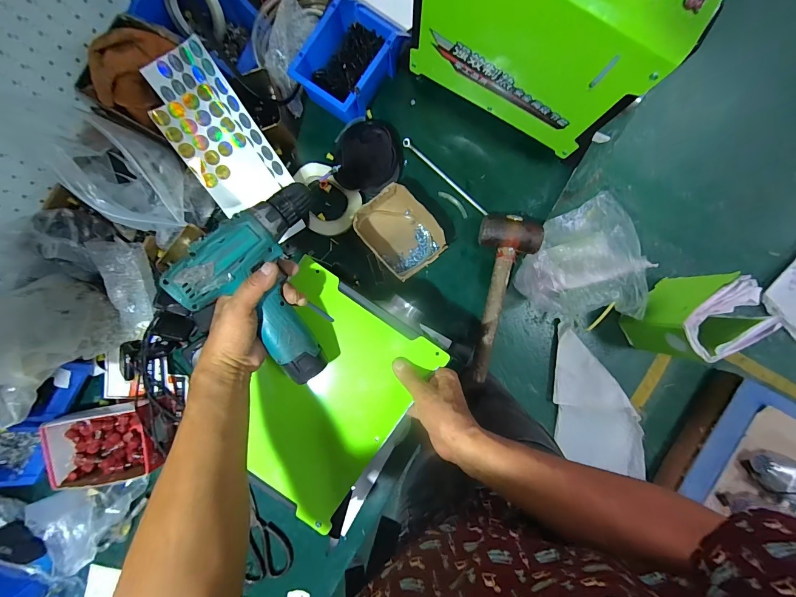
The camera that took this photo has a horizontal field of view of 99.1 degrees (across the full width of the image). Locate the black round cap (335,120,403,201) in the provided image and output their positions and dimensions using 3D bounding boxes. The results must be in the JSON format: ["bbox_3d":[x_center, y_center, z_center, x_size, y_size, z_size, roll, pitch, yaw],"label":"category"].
[{"bbox_3d":[-0.050,-0.234,0.574,0.109,0.036,0.115,0,91,1],"label":"black round cap"}]

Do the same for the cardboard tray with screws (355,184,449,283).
[{"bbox_3d":[0.003,-0.105,0.568,0.110,0.052,0.136,-37,90,1],"label":"cardboard tray with screws"}]

